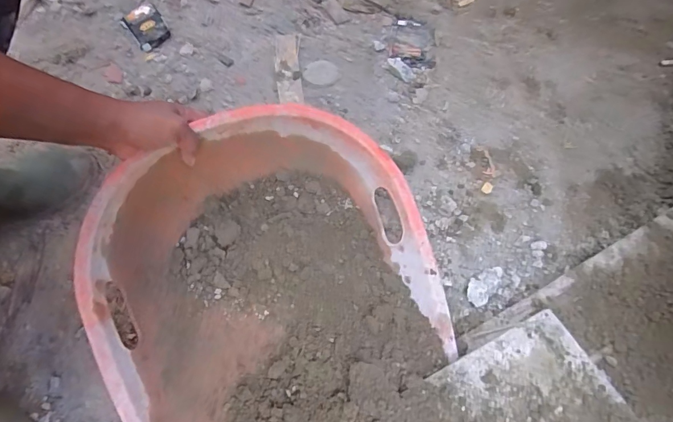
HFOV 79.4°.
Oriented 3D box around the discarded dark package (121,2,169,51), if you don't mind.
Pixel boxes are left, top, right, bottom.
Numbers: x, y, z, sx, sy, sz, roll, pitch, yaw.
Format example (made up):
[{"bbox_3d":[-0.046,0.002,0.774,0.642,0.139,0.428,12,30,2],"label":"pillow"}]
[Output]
[{"bbox_3d":[-0.383,-0.374,0.818,0.067,0.024,0.105,-33,69,-18],"label":"discarded dark package"}]

